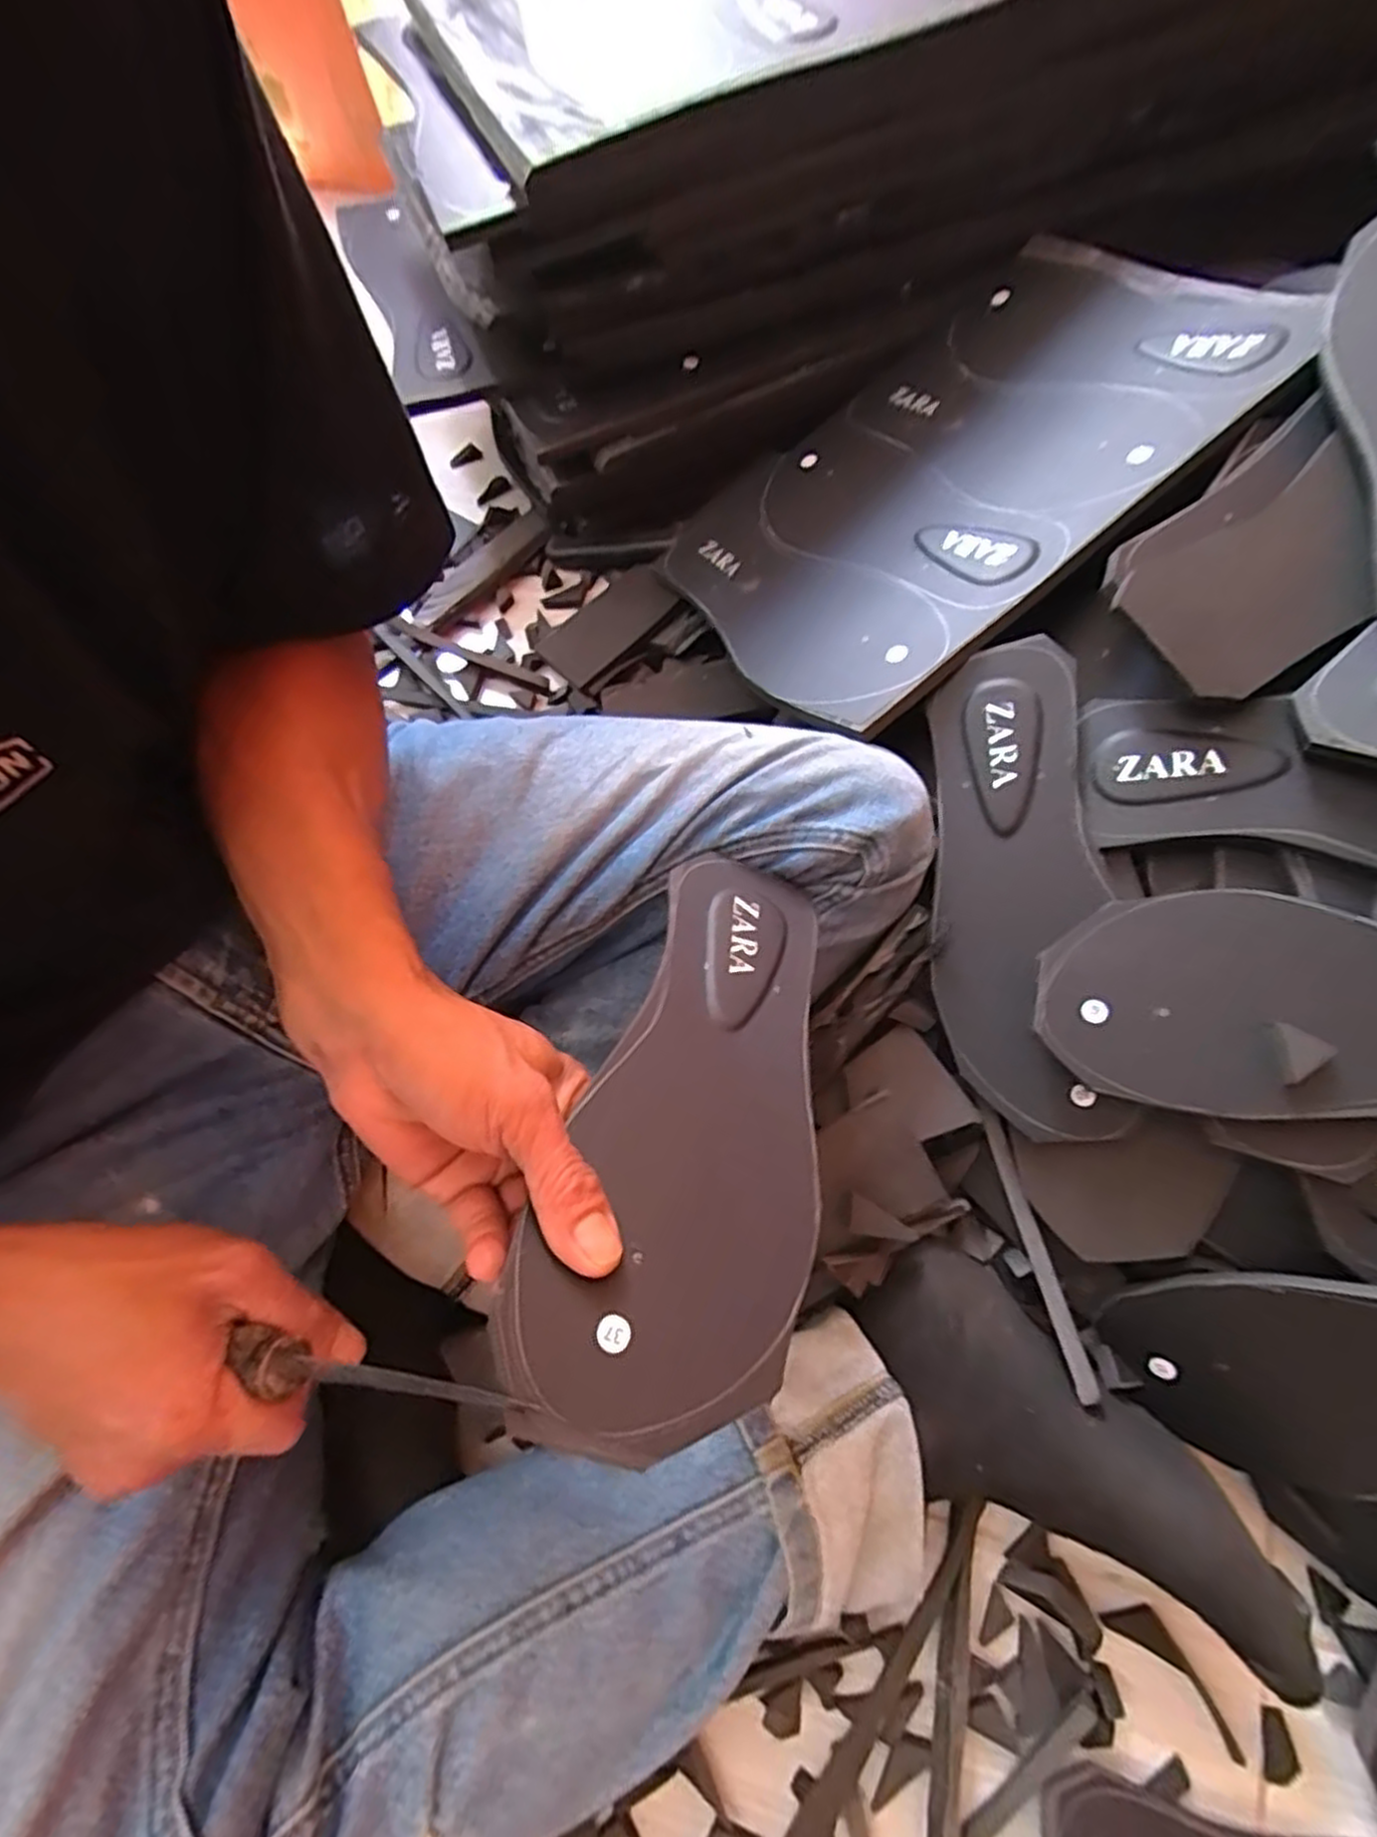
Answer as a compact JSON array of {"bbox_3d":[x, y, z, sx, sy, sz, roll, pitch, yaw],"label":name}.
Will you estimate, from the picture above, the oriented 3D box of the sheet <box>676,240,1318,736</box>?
[{"bbox_3d":[0.164,-0.283,0.487,0.342,0.026,0.282,-34,51,9],"label":"sheet"}]

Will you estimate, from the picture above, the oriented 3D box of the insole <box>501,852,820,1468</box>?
[{"bbox_3d":[0.011,0.071,0.301,0.094,0.010,0.247,23,47,-2],"label":"insole"}]

